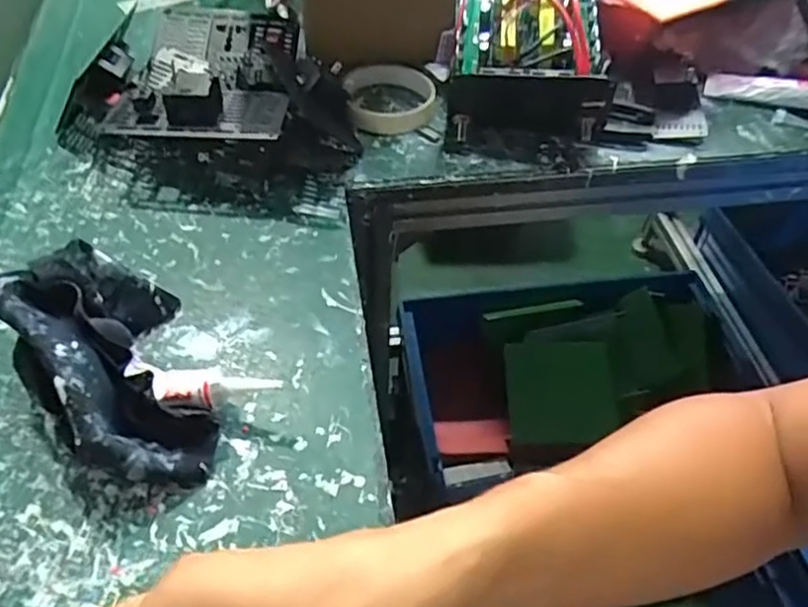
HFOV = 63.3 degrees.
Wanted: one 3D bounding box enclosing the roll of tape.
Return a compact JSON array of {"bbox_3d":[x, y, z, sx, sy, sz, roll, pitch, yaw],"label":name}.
[{"bbox_3d":[-0.014,-0.184,0.584,0.080,0.025,0.082,2,49,-2],"label":"roll of tape"}]

